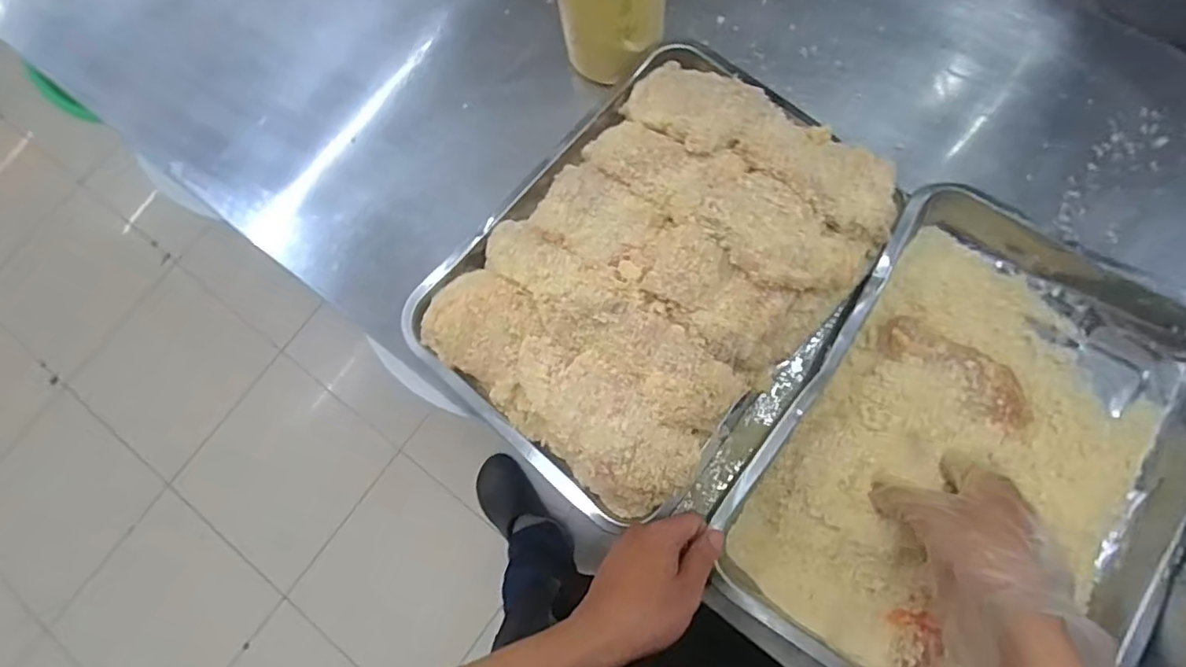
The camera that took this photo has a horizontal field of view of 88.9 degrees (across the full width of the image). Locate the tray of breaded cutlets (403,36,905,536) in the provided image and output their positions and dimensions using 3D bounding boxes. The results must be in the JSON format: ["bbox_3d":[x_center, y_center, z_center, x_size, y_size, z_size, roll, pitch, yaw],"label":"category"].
[{"bbox_3d":[0.054,-0.059,0.494,0.295,0.084,0.367,38,77,13],"label":"tray of breaded cutlets"}]

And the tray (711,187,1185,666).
[{"bbox_3d":[0.294,0.088,0.462,0.268,0.062,0.385,33,76,12],"label":"tray"}]

